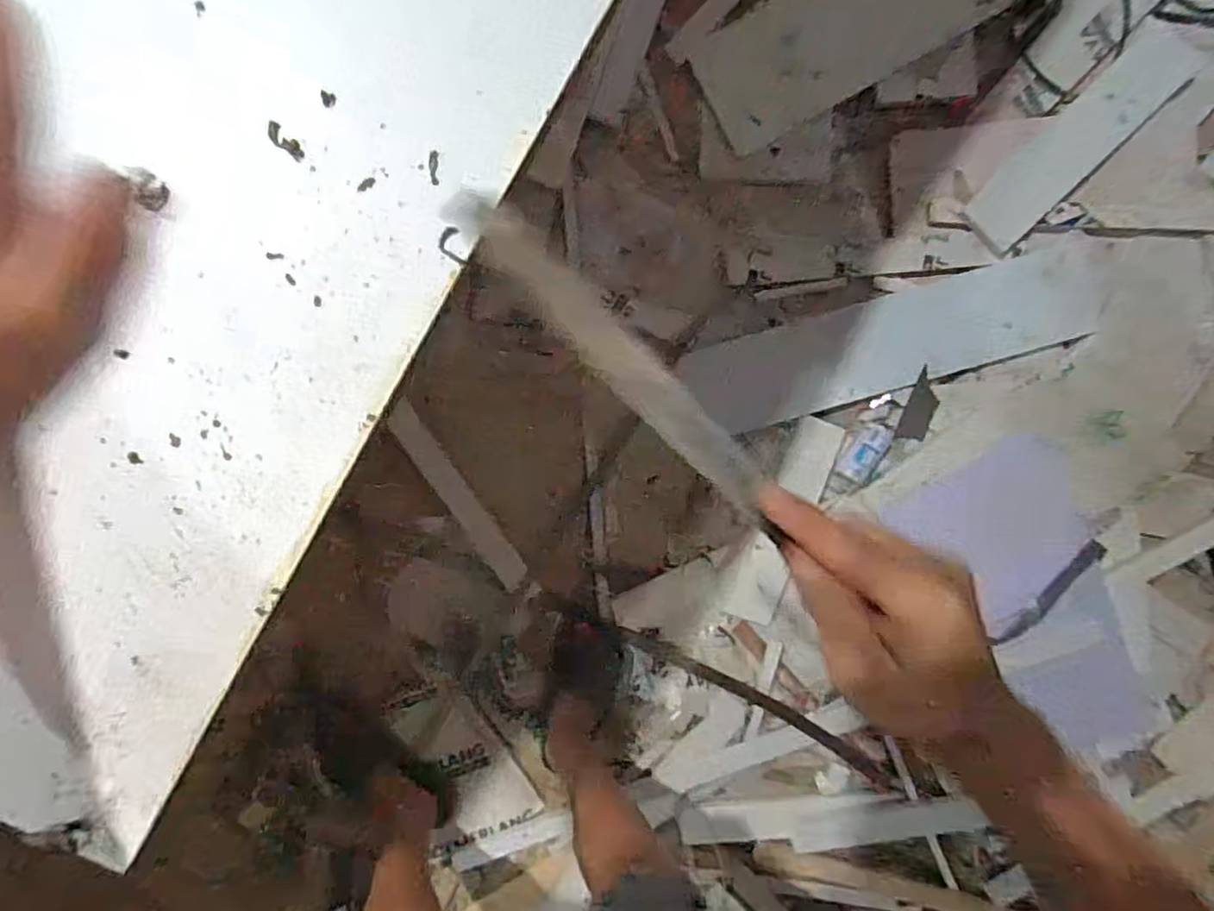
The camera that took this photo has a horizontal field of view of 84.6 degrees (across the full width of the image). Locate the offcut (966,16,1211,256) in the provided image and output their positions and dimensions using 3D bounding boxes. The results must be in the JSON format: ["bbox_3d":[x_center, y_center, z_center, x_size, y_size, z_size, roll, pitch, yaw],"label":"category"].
[{"bbox_3d":[0.774,-0.522,1.085,0.422,0.028,0.112,-44,80,3],"label":"offcut"}]

